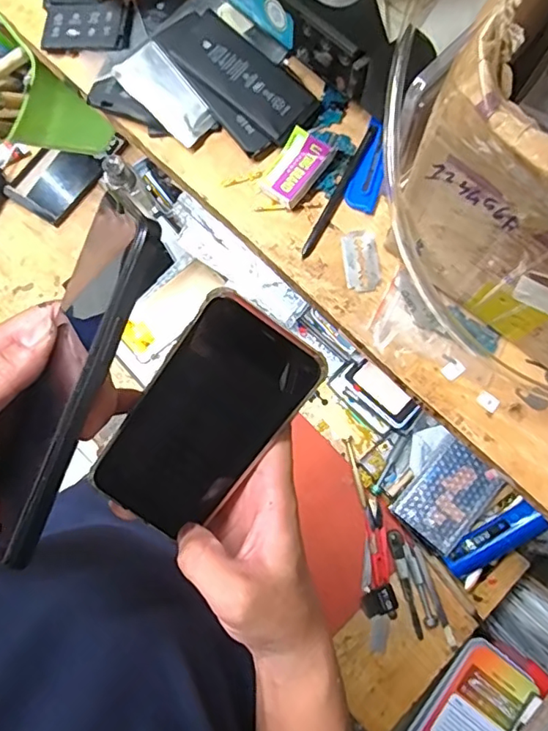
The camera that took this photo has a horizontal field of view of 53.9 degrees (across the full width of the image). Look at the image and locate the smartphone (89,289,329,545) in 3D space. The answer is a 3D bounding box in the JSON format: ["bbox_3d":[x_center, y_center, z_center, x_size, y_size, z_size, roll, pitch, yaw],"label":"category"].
[{"bbox_3d":[-0.042,0.036,0.313,0.074,0.009,0.152,36,107,-4],"label":"smartphone"}]

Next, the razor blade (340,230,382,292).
[{"bbox_3d":[0.057,-0.068,0.350,0.024,0.004,0.041,-5,78,0],"label":"razor blade"}]

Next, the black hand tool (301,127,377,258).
[{"bbox_3d":[0.043,-0.115,0.358,0.007,0.009,0.098,28,80,7],"label":"black hand tool"}]

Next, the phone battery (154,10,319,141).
[{"bbox_3d":[-0.026,-0.201,0.366,0.110,0.006,0.042,41,90,1],"label":"phone battery"}]

